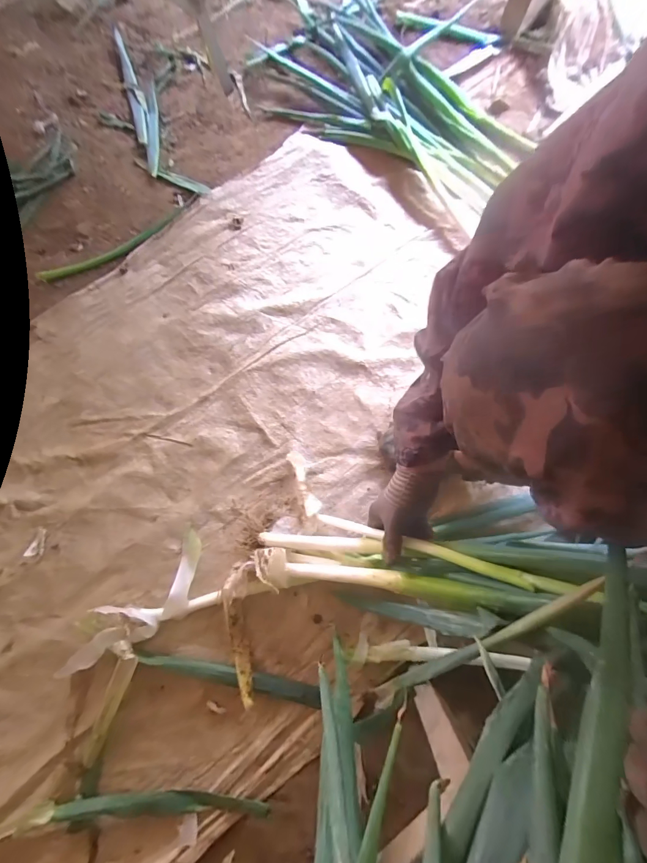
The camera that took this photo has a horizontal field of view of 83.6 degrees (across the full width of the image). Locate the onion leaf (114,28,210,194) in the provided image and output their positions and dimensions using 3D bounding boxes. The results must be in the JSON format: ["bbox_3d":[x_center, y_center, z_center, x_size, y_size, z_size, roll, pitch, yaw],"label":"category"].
[{"bbox_3d":[-0.423,-0.823,0.930,0.140,0.040,0.579,-18,73,-3],"label":"onion leaf"}]

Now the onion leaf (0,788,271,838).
[{"bbox_3d":[-0.368,0.569,0.505,0.570,0.032,0.084,-14,73,-2],"label":"onion leaf"}]

